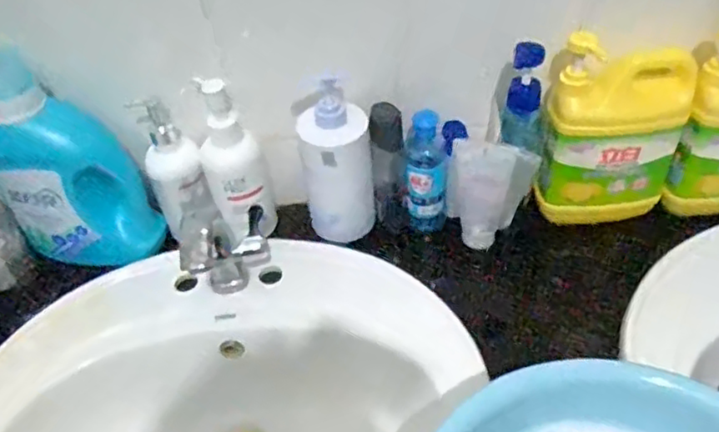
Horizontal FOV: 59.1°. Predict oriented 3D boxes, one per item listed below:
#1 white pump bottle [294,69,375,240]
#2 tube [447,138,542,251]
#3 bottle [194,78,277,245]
[{"bbox_3d":[-0.026,-0.057,0.746,0.080,0.189,0.076,-5,46,0],"label":"white pump bottle"},{"bbox_3d":[0.149,-0.022,0.732,0.094,0.136,0.031,9,47,14],"label":"tube"},{"bbox_3d":[-0.145,-0.061,0.741,0.071,0.202,0.067,-17,47,-11],"label":"bottle"}]

